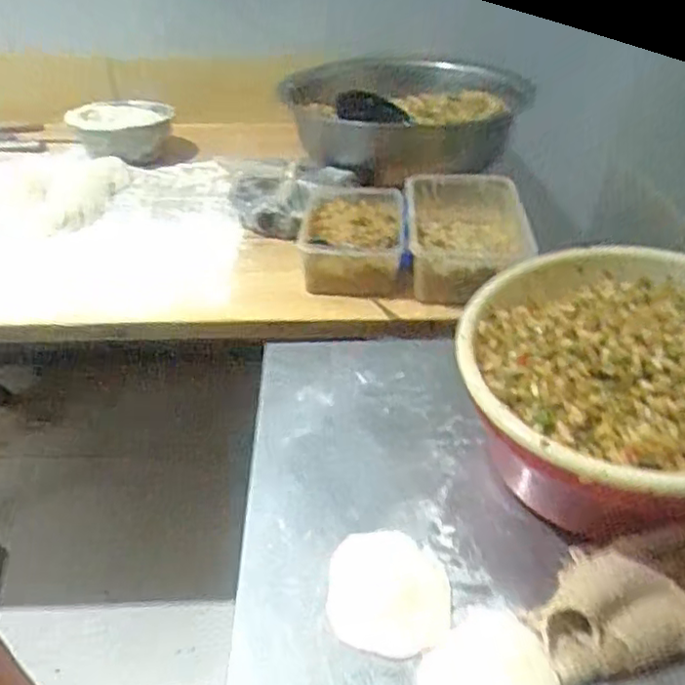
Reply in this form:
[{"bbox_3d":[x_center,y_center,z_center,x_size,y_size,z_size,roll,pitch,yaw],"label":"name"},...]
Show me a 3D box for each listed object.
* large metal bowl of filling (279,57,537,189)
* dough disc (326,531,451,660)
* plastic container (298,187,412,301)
[{"bbox_3d":[0.097,-0.465,1.252,0.388,0.151,0.472,-10,39,-13],"label":"large metal bowl of filling"},{"bbox_3d":[0.036,0.196,0.500,0.092,0.008,0.102,-2,37,5],"label":"dough disc"},{"bbox_3d":[0.014,-0.167,1.011,0.165,0.089,0.238,0,38,0],"label":"plastic container"}]

